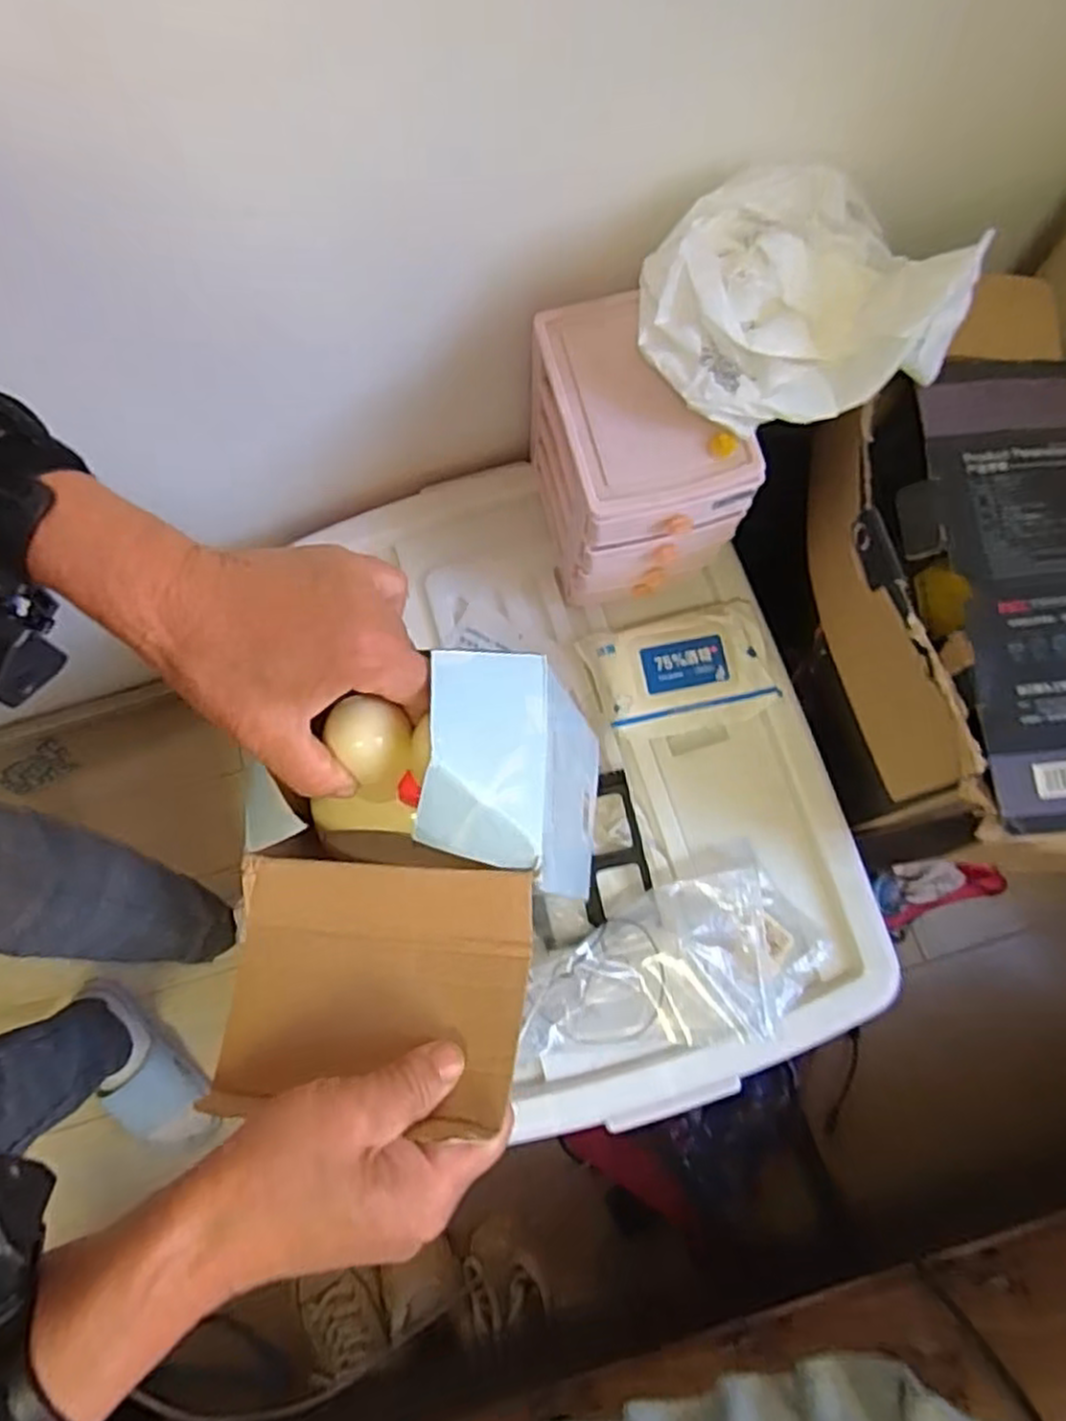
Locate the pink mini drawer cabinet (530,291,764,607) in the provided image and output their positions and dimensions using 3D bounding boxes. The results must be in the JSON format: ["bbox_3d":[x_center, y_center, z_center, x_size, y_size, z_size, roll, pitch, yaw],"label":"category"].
[{"bbox_3d":[0.085,-0.207,0.657,0.145,0.205,0.180,-14,75,0],"label":"pink mini drawer cabinet"}]

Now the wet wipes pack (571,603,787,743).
[{"bbox_3d":[0.140,-0.036,0.711,0.163,0.028,0.106,-15,75,0],"label":"wet wipes pack"}]

